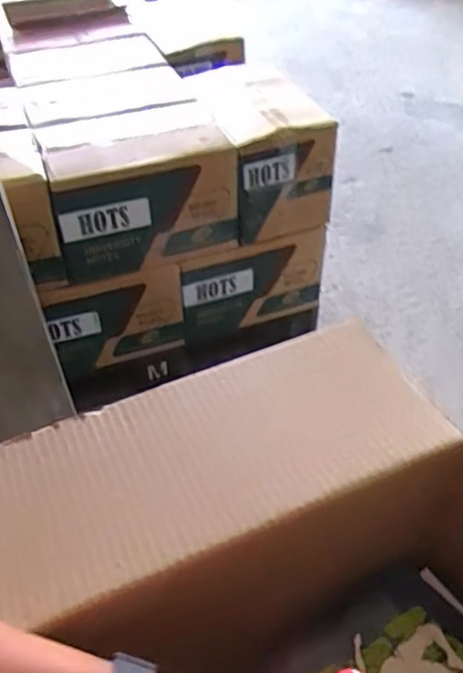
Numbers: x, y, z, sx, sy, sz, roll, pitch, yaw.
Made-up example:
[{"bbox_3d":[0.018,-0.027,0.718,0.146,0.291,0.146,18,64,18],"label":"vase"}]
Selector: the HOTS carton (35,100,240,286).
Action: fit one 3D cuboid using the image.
[{"bbox_3d":[-0.241,-0.390,1.560,0.482,0.310,0.318,-13,46,-11],"label":"HOTS carton"}]

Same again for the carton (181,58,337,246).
[{"bbox_3d":[0.066,-0.545,1.695,0.283,0.324,0.468,-16,47,-14],"label":"carton"}]

